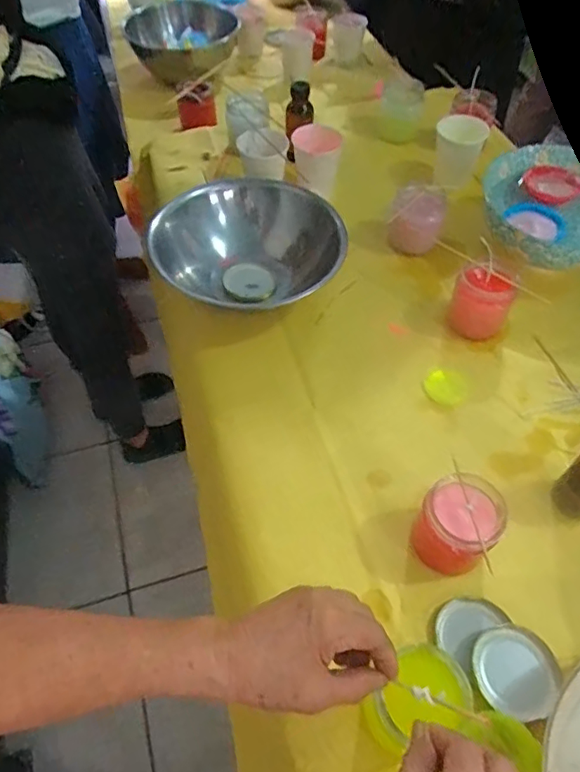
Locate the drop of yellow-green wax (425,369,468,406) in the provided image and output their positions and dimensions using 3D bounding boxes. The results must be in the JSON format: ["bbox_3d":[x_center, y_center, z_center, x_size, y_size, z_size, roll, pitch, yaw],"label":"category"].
[{"bbox_3d":[0.173,0.000,0.595,0.045,0.004,0.047,-17,56,-10],"label":"drop of yellow-green wax"}]

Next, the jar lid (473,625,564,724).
[{"bbox_3d":[0.184,0.232,0.439,0.064,0.011,0.067,-1,55,1],"label":"jar lid"}]

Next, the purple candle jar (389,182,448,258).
[{"bbox_3d":[0.158,-0.205,0.680,0.065,0.082,0.058,10,56,8],"label":"purple candle jar"}]

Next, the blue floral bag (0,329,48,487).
[{"bbox_3d":[-0.631,0.052,1.191,0.135,0.123,0.361,-20,100,-13],"label":"blue floral bag"}]

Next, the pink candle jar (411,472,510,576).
[{"bbox_3d":[0.149,0.123,0.481,0.076,0.067,0.073,-32,60,-19],"label":"pink candle jar"}]

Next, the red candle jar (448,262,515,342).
[{"bbox_3d":[0.218,-0.096,0.614,0.059,0.070,0.060,-1,55,1],"label":"red candle jar"}]

